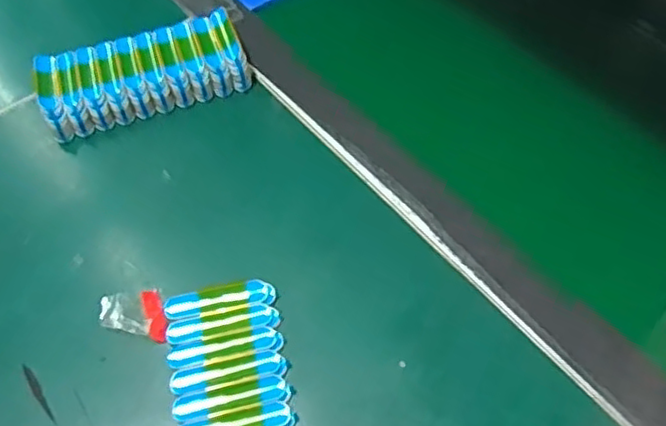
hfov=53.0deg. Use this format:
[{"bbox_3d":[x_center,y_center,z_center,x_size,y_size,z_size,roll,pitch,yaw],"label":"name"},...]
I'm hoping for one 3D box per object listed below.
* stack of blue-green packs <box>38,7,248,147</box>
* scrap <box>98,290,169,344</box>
[{"bbox_3d":[-0.145,-0.106,0.514,0.151,0.031,0.067,-18,55,-10],"label":"stack of blue-green packs"},{"bbox_3d":[-0.119,0.059,0.408,0.045,0.007,0.031,12,56,11],"label":"scrap"}]

